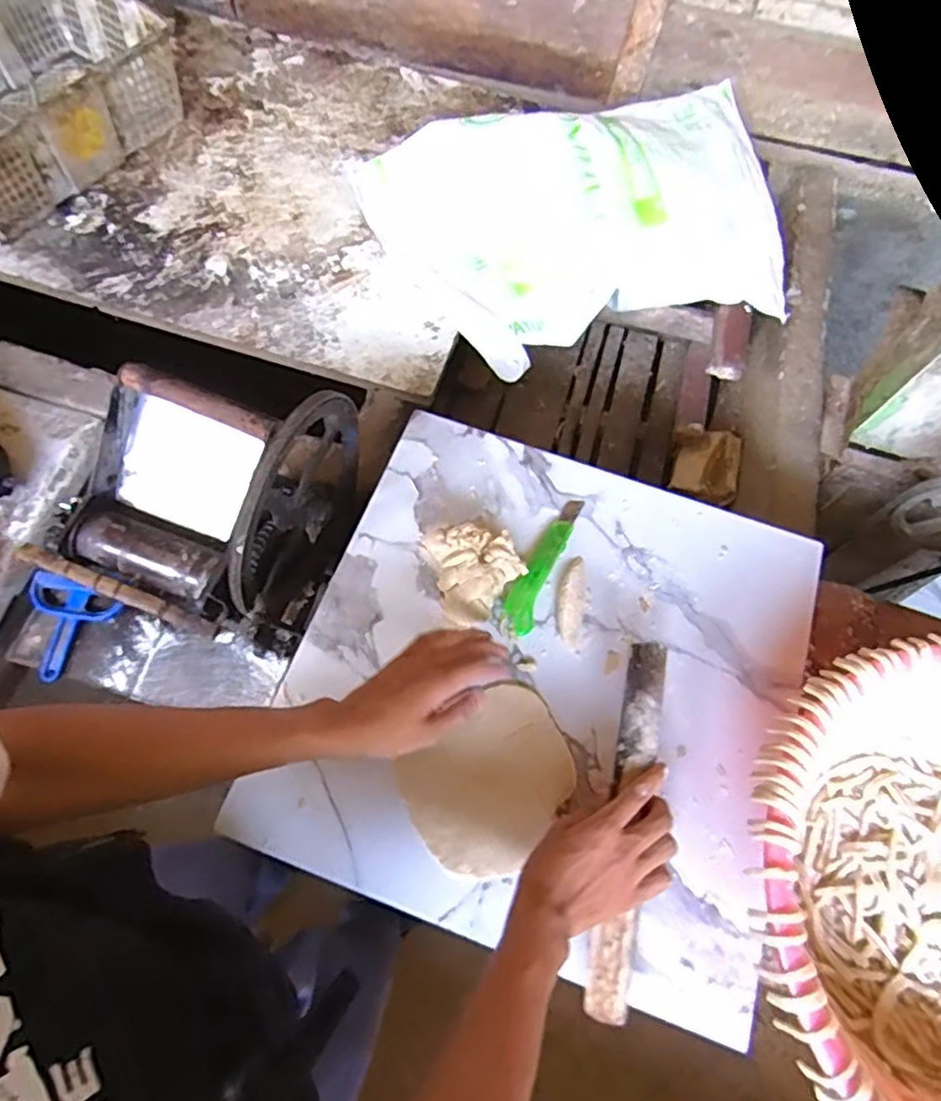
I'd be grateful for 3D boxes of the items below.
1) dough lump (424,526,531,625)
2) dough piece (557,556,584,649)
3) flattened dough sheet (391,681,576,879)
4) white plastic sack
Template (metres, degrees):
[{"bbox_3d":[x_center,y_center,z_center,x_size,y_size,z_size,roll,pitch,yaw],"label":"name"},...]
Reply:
[{"bbox_3d":[0.009,0.022,0.669,0.087,0.045,0.093,-17,66,-10],"label":"dough lump"},{"bbox_3d":[0.106,0.052,0.680,0.028,0.008,0.098,7,64,1],"label":"dough piece"},{"bbox_3d":[0.023,0.220,0.607,0.158,0.009,0.130,-32,70,-16],"label":"flattened dough sheet"},{"bbox_3d":[0.189,-0.566,1.090,0.653,0.210,0.434,-16,66,-10],"label":"white plastic sack"}]

